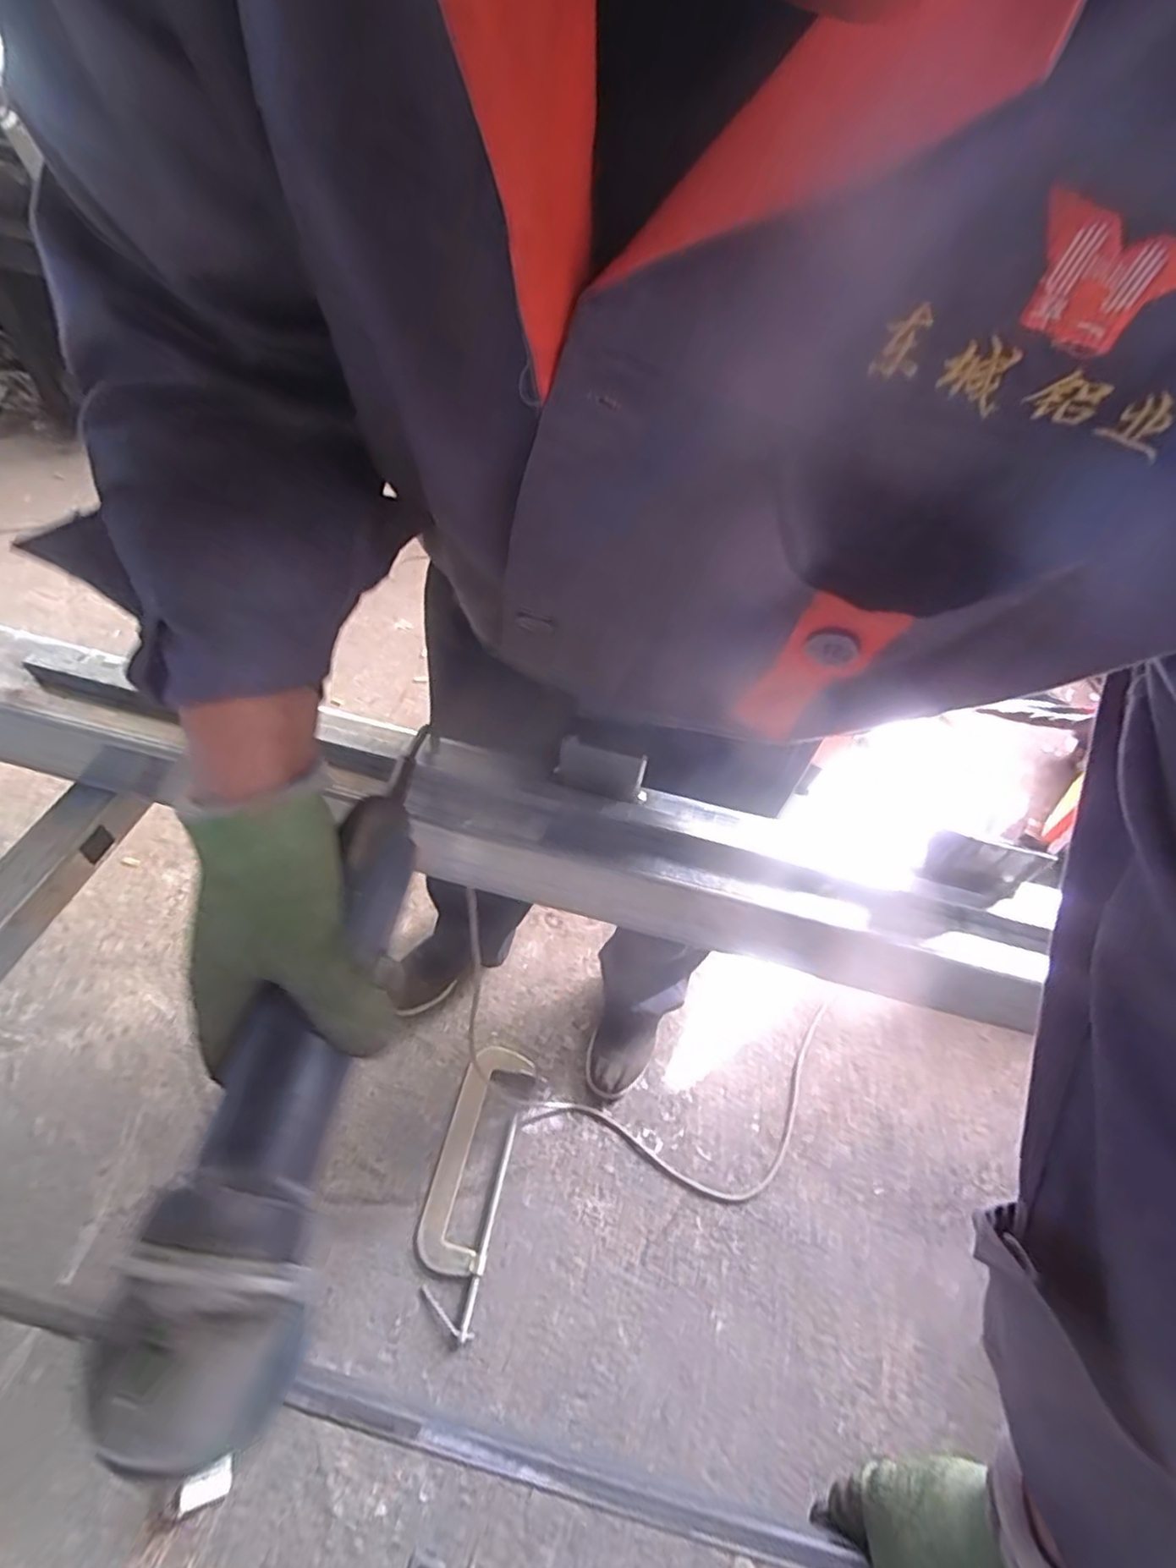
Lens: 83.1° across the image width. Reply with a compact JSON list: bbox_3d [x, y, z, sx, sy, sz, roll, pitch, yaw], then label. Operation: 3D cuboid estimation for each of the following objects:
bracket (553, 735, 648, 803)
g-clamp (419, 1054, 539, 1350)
[{"bbox_3d":[0.007,-0.010,0.459,0.063,0.037,0.005,18,34,15],"label":"bracket"},{"bbox_3d":[-0.185,0.610,1.042,0.110,0.027,0.379,13,53,2],"label":"g-clamp"}]

